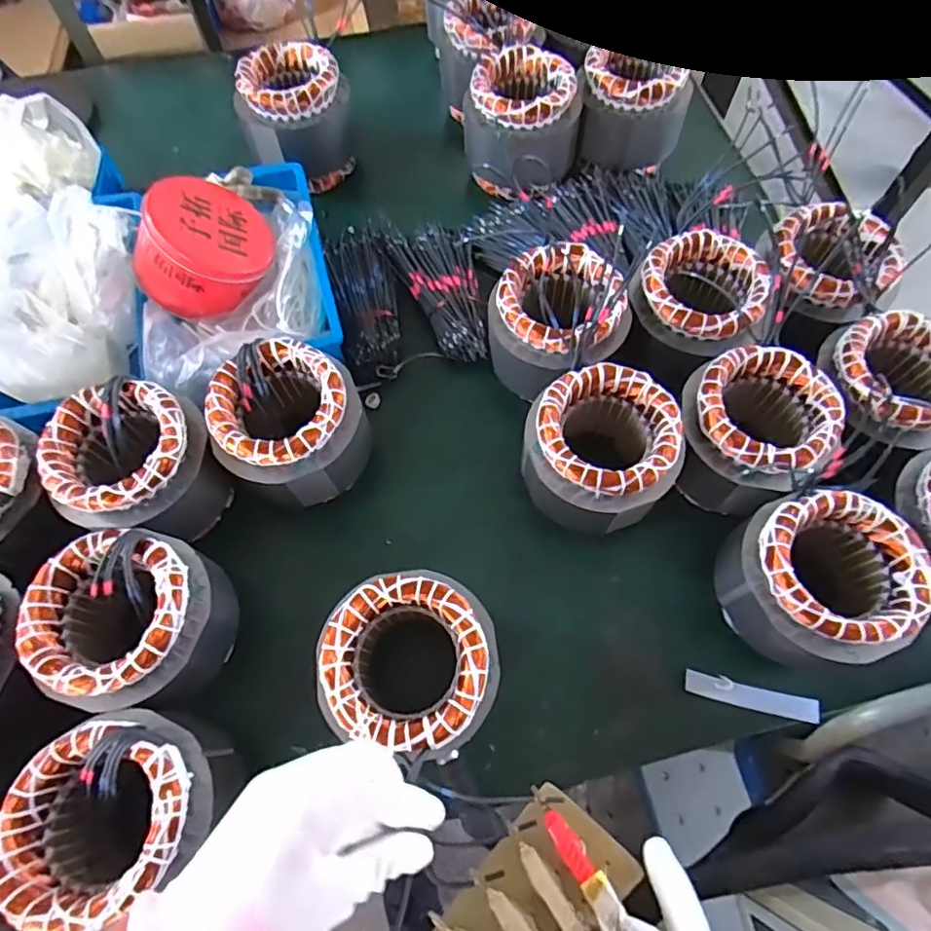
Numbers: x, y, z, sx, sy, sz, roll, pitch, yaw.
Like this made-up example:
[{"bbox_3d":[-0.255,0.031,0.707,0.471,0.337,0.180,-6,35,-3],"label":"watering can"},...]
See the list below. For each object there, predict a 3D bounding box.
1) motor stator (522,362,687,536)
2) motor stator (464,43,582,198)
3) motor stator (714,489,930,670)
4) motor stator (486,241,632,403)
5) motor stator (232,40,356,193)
[{"bbox_3d":[0.134,-0.012,0.570,0.132,0.110,0.130,-1,66,1],"label":"motor stator"},{"bbox_3d":[0.074,-0.454,0.771,0.149,0.128,0.148,1,66,2],"label":"motor stator"},{"bbox_3d":[0.311,0.101,0.514,0.134,0.103,0.124,-1,66,1],"label":"motor stator"},{"bbox_3d":[0.105,-0.154,0.633,0.127,0.125,0.121,-1,66,1],"label":"motor stator"},{"bbox_3d":[-0.227,-0.472,0.785,0.135,0.131,0.141,-1,66,1],"label":"motor stator"}]

